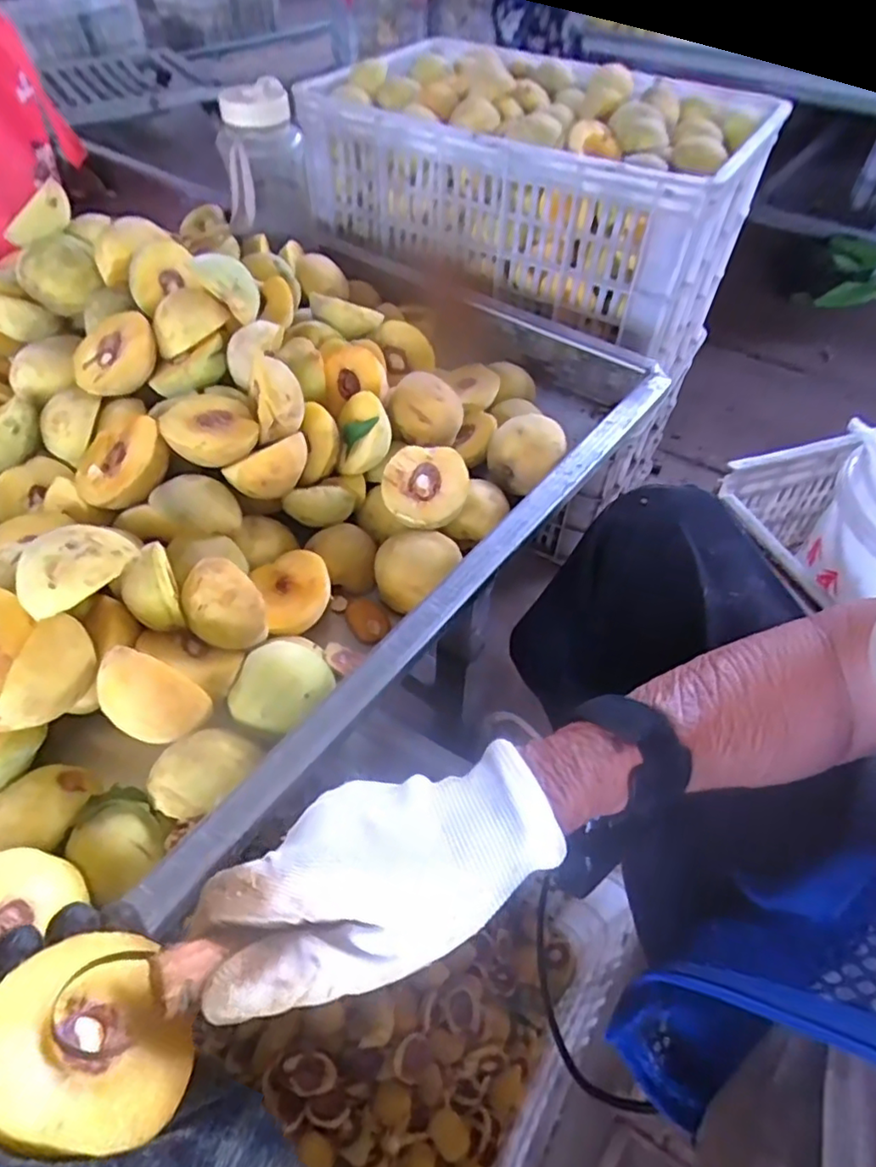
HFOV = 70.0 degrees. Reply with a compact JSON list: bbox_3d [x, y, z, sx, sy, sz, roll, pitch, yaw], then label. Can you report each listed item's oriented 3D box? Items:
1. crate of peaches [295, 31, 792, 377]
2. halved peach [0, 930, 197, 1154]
[{"bbox_3d":[0.120,-0.490,0.796,0.469,0.222,0.355,29,56,20],"label":"crate of peaches"},{"bbox_3d":[-0.116,0.152,0.202,0.062,0.030,0.060,40,18,-1],"label":"halved peach"}]

